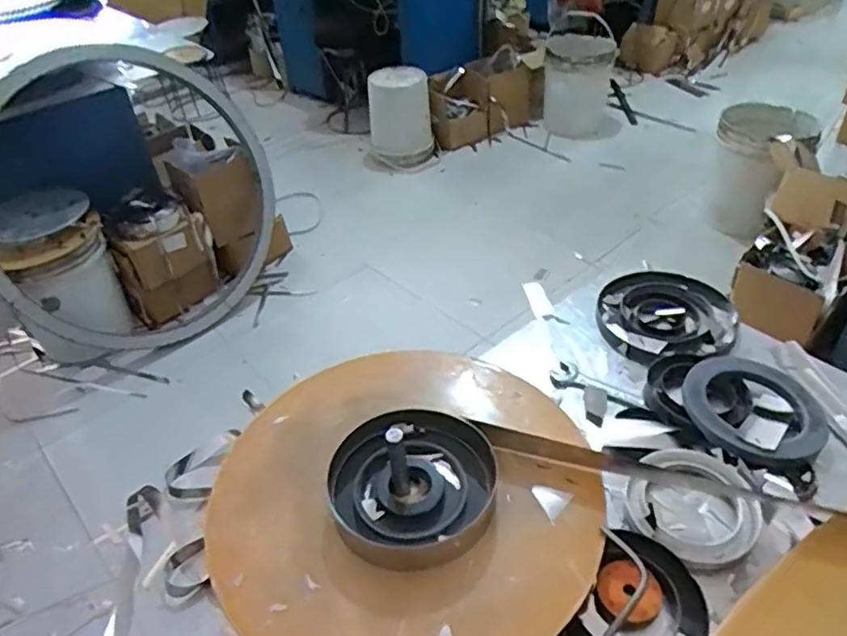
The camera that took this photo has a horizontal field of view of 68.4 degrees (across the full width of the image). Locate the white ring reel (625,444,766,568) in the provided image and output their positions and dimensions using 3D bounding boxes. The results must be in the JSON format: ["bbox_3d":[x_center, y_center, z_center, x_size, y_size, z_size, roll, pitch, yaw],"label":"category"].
[{"bbox_3d":[0.285,0.192,0.661,0.129,0.024,0.134,-3,40,2],"label":"white ring reel"}]

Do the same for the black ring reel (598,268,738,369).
[{"bbox_3d":[0.348,-0.002,0.898,0.186,0.030,0.193,1,41,7],"label":"black ring reel"}]

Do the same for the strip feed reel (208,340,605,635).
[{"bbox_3d":[-0.020,0.170,0.637,0.387,0.053,0.385,-3,40,2],"label":"strip feed reel"}]

